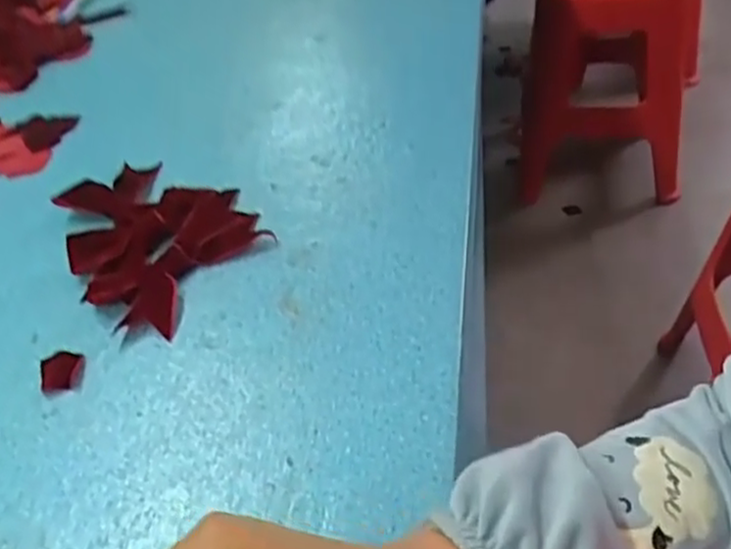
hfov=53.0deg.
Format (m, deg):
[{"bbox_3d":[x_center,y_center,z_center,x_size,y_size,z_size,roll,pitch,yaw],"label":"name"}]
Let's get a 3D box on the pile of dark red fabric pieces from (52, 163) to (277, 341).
[{"bbox_3d":[-0.167,-0.040,0.596,0.142,0.019,0.212,-24,45,-18],"label":"pile of dark red fabric pieces"}]

